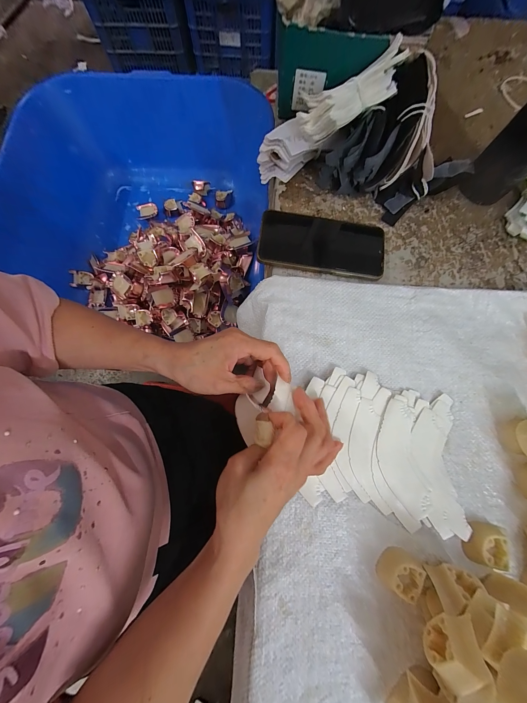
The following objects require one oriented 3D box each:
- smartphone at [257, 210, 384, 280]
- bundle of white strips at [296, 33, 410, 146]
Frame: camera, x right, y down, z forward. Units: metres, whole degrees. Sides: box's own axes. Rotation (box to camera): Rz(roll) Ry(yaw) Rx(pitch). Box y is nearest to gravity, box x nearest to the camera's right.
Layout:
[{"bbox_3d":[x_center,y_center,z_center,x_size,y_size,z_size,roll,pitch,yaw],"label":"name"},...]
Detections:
[{"bbox_3d":[0.077,-0.139,0.321,0.161,0.015,0.075,7,77,0],"label":"smartphone"},{"bbox_3d":[0.110,-0.317,0.303,0.144,0.039,0.057,-31,79,5],"label":"bundle of white strips"}]

